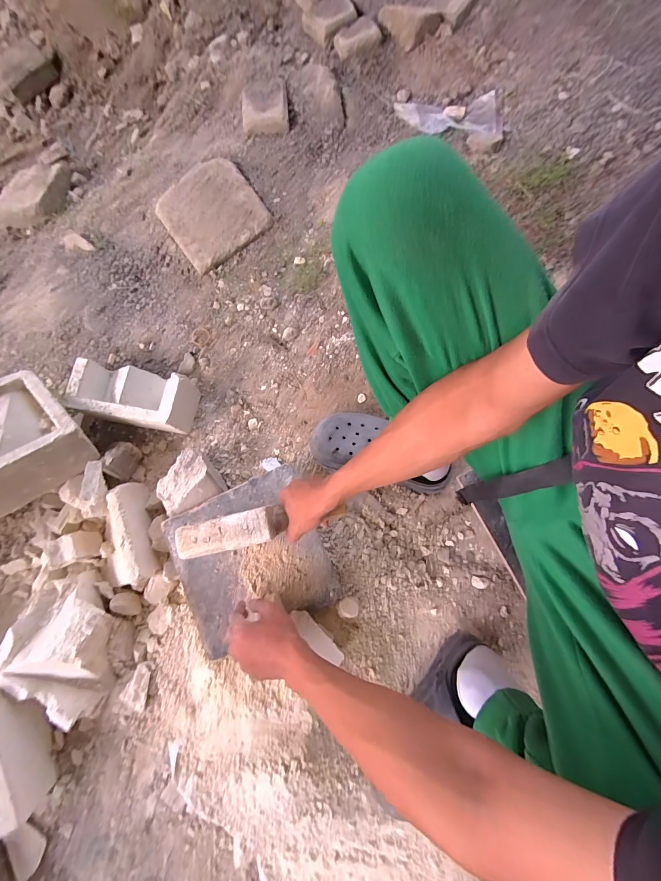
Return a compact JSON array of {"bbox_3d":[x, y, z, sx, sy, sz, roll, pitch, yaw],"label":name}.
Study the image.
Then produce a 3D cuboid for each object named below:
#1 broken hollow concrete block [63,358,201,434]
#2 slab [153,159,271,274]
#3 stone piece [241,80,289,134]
[{"bbox_3d":[-0.374,-0.081,0.660,0.212,0.106,0.105,9,80,1],"label":"broken hollow concrete block"},{"bbox_3d":[-0.254,-0.491,0.714,0.200,0.043,0.187,-37,82,-7],"label":"slab"},{"bbox_3d":[-0.151,-0.776,0.760,0.104,0.026,0.144,-4,80,-1],"label":"stone piece"}]

